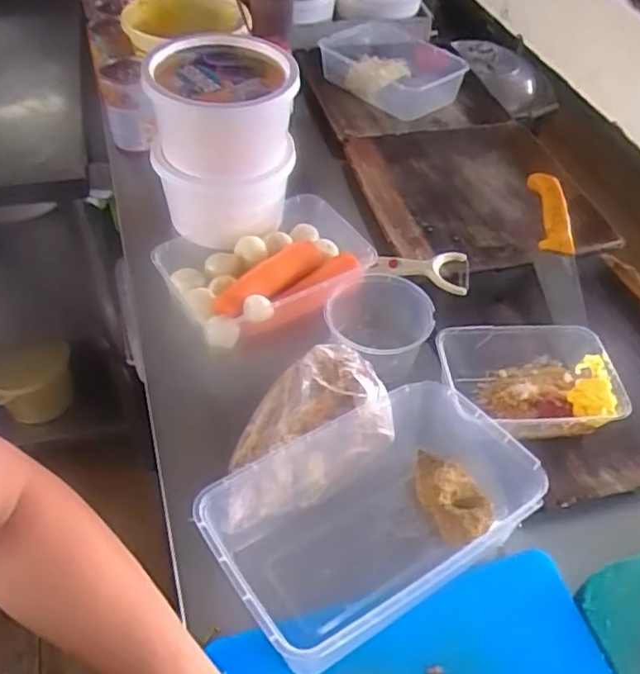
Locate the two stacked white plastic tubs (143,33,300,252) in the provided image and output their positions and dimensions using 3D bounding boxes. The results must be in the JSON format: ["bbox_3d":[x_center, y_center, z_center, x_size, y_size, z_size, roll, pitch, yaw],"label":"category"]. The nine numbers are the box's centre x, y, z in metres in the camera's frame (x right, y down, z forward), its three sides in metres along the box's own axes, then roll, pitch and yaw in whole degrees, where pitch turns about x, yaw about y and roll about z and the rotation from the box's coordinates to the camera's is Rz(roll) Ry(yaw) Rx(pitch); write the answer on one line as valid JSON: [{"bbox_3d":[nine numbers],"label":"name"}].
[{"bbox_3d":[-0.112,-0.248,0.783,0.163,0.166,0.175,-1,49,-4],"label":"two stacked white plastic tubs"}]

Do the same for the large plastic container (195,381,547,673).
[{"bbox_3d":[0.051,0.137,0.540,0.284,0.078,0.167,-26,55,-23],"label":"large plastic container"}]

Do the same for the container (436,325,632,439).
[{"bbox_3d":[0.209,0.046,0.651,0.177,0.052,0.116,1,49,-2],"label":"container"}]

